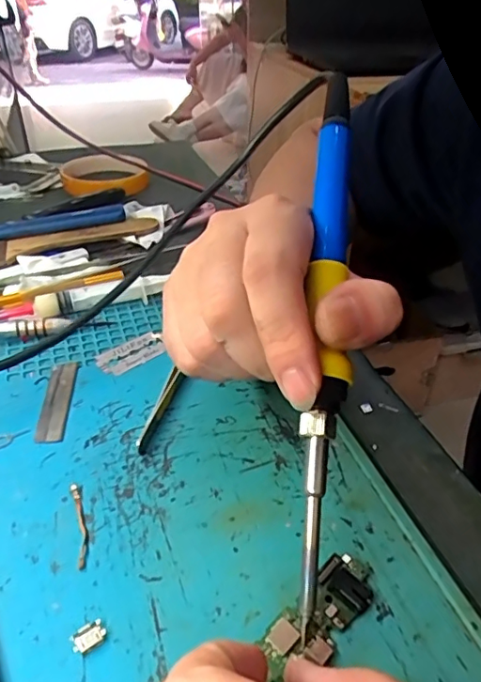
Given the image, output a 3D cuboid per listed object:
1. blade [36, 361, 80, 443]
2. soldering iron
[{"bbox_3d":[-0.090,0.028,0.263,0.014,0.004,0.056,-4,36,-6],"label":"blade"},{"bbox_3d":[0.032,-0.011,0.195,0.014,0.014,0.207,4,75,5],"label":"soldering iron"}]

